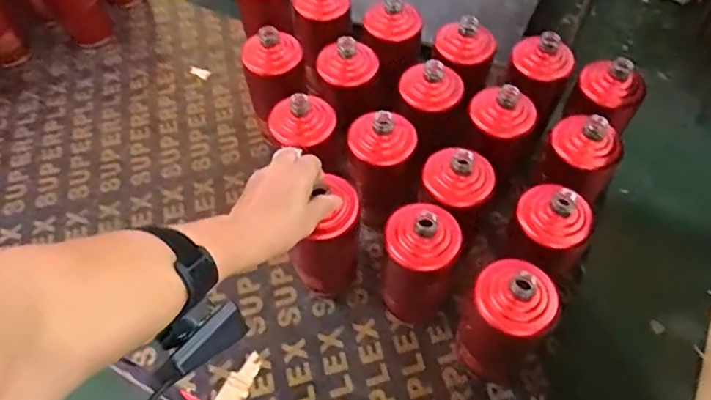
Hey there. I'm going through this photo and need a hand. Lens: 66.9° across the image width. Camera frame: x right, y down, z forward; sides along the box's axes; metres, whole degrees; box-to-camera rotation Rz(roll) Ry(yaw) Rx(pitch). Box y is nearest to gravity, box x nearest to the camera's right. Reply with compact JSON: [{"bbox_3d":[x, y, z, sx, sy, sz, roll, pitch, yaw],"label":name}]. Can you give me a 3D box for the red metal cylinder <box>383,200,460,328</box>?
[{"bbox_3d":[0.071,0.080,0.624,0.073,0.203,0.065,12,57,10],"label":"red metal cylinder"}]

